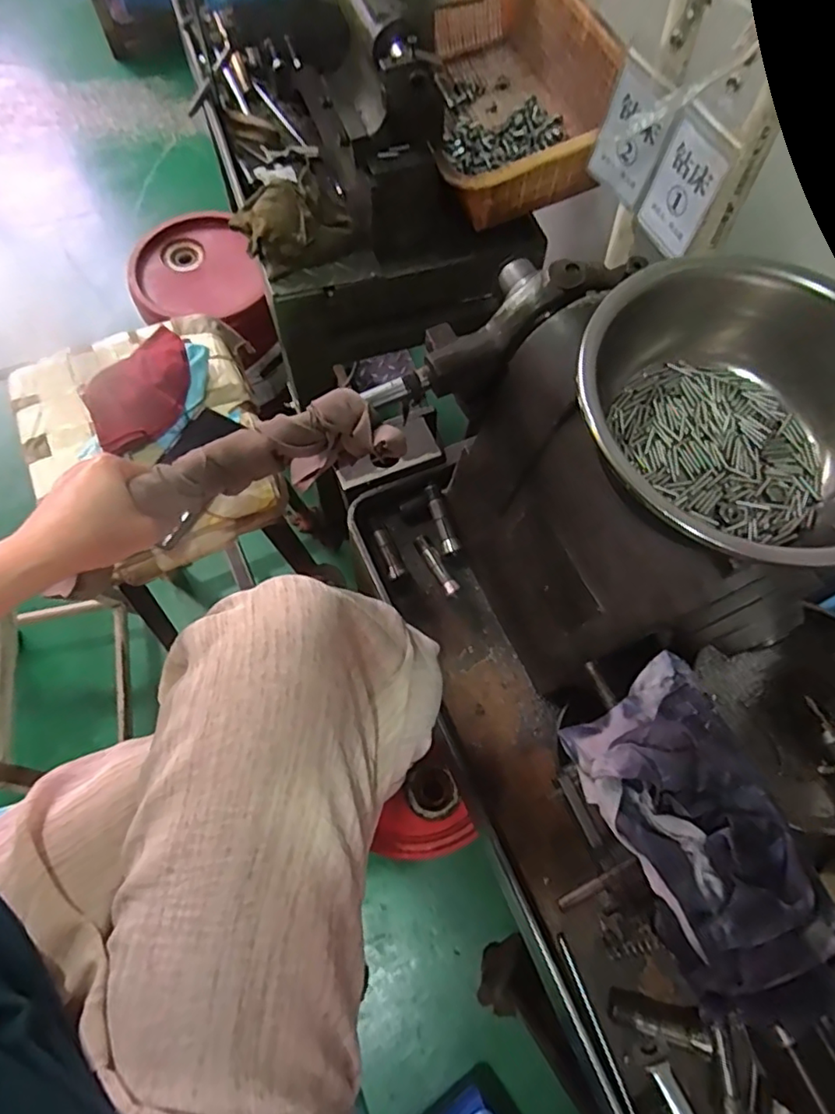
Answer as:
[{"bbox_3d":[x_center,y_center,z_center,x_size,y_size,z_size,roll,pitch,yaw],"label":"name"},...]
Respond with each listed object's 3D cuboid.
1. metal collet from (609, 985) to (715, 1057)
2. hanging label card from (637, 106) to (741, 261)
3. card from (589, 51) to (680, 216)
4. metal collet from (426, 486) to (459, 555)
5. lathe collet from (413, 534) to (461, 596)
[{"bbox_3d":[0.192,0.370,0.465,0.076,0.020,0.024,14,68,3],"label":"metal collet"},{"bbox_3d":[0.215,-0.297,0.475,0.007,0.103,0.059,-28,76,-10],"label":"hanging label card"},{"bbox_3d":[0.181,-0.351,0.494,0.010,0.099,0.063,-39,80,-13],"label":"card"},{"bbox_3d":[0.025,-0.039,0.611,0.016,0.013,0.076,-17,84,-9],"label":"metal collet"},{"bbox_3d":[0.020,0.008,0.600,0.016,0.016,0.073,-28,71,-13],"label":"lathe collet"}]

